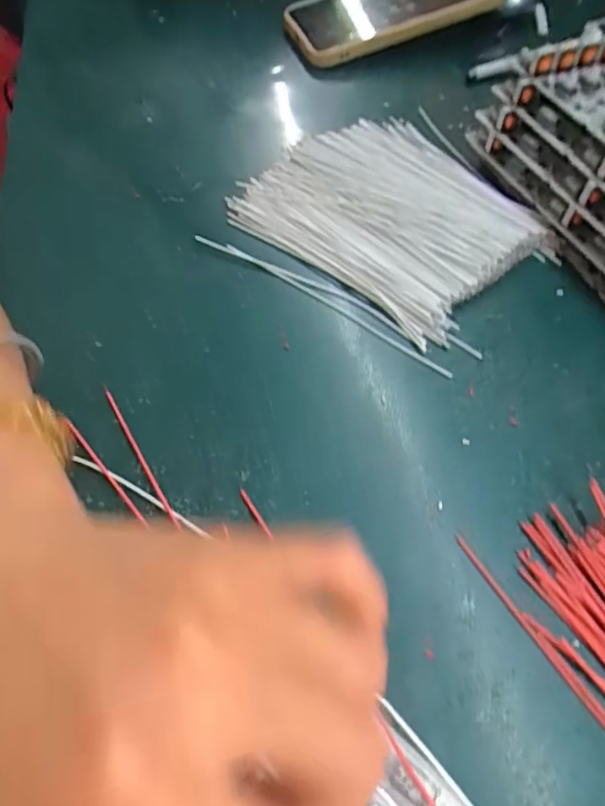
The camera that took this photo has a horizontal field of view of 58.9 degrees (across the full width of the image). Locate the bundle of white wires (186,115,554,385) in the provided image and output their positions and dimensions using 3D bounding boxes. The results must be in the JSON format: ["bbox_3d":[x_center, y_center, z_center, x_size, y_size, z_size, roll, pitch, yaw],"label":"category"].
[{"bbox_3d":[0.045,-0.104,0.299,0.148,0.020,0.135,33,63,19],"label":"bundle of white wires"}]

